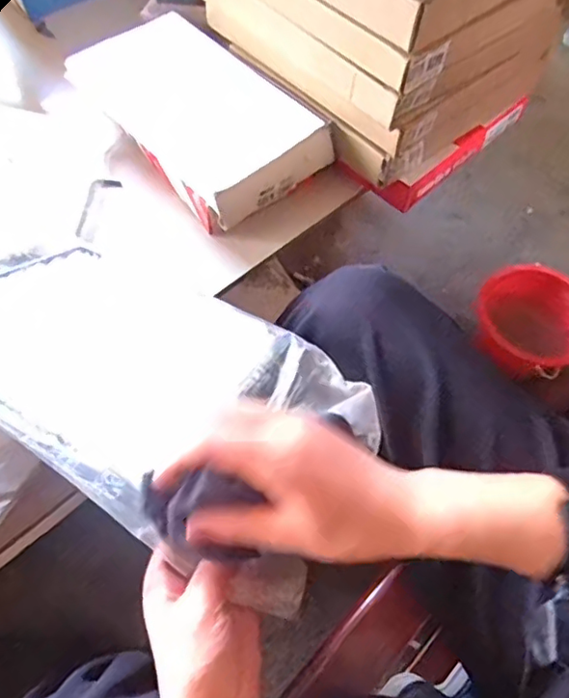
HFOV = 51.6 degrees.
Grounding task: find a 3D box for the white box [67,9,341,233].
[{"bbox_3d":[-0.087,-0.241,0.608,0.143,0.059,0.269,-37,69,-20],"label":"white box"}]

